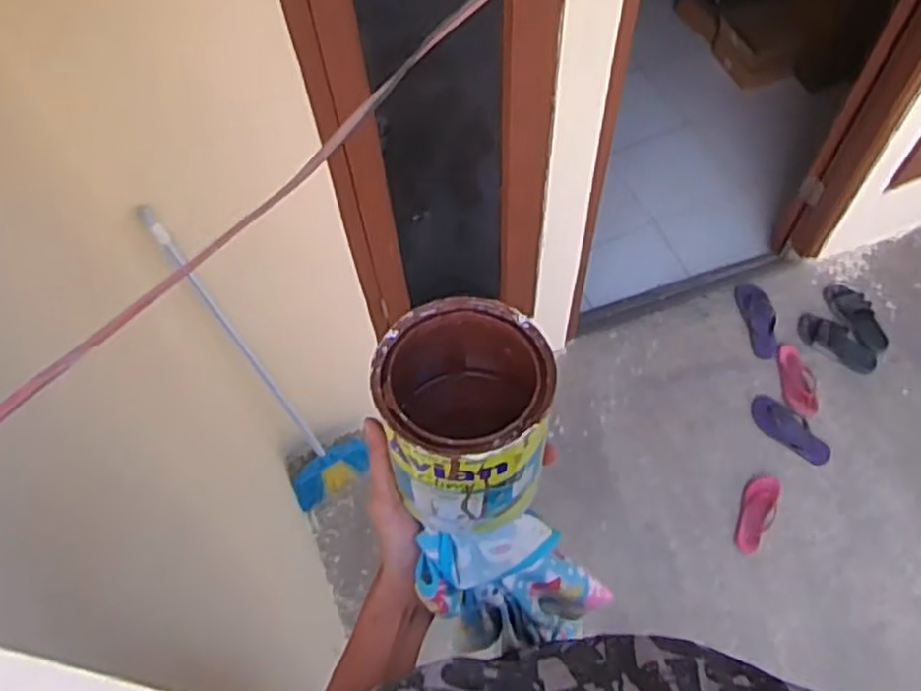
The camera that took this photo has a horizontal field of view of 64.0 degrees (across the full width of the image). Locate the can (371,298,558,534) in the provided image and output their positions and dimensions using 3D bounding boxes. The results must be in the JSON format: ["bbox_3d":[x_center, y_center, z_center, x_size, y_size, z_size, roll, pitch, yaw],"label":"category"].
[{"bbox_3d":[0.002,0.046,0.462,0.099,0.112,0.110,-2,60,0],"label":"can"}]

